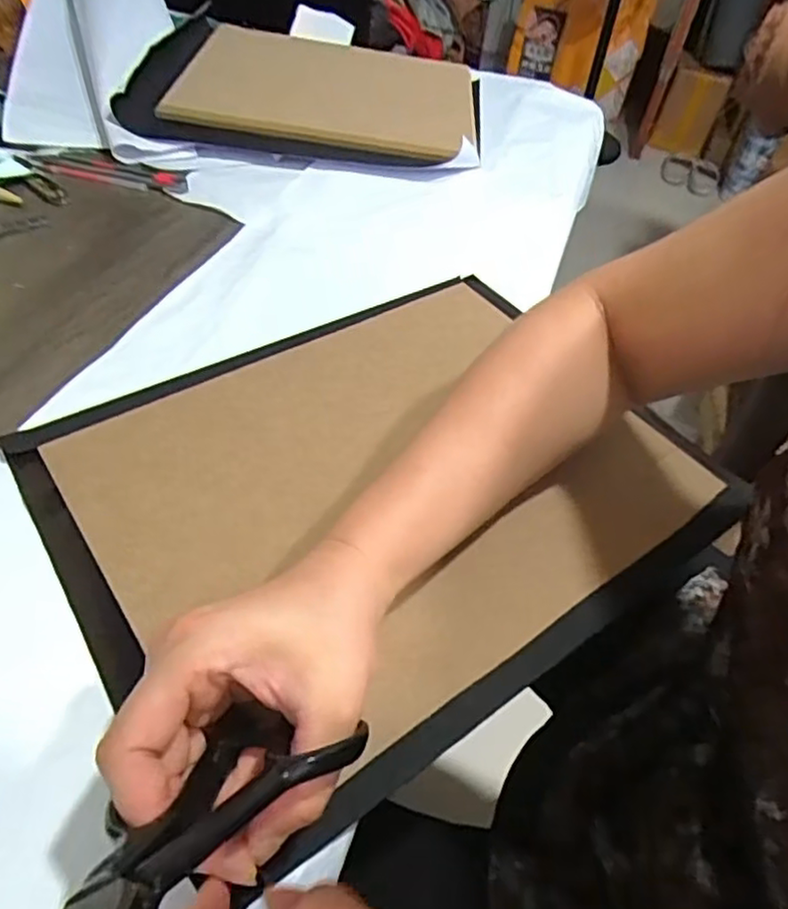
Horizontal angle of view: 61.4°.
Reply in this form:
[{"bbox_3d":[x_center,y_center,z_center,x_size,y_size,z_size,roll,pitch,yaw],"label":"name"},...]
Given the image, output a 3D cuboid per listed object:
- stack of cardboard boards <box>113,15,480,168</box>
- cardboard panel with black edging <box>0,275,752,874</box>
[{"bbox_3d":[-0.083,-0.419,0.761,0.357,0.043,0.333,7,47,1],"label":"stack of cardboard boards"},{"bbox_3d":[-0.003,0.014,0.395,0.353,0.011,0.278,-26,55,-26],"label":"cardboard panel with black edging"}]

